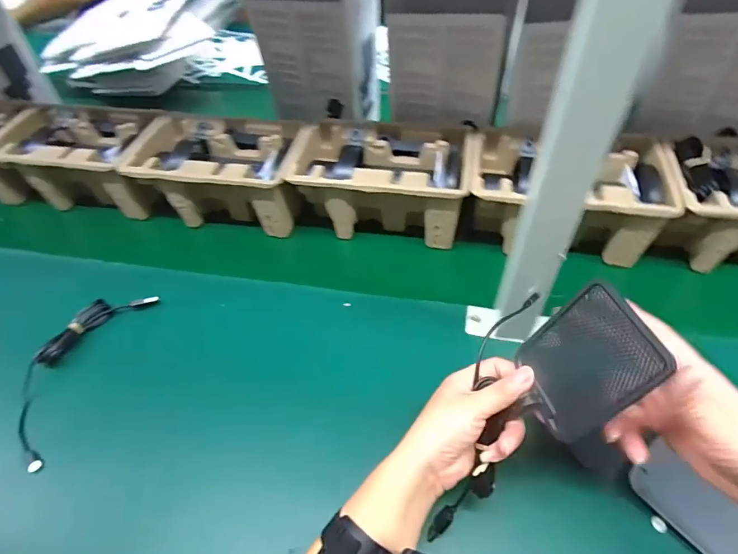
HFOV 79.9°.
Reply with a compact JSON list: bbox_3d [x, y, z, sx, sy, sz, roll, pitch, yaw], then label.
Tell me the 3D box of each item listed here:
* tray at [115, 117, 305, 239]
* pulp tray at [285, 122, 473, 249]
[{"bbox_3d":[-0.207,-0.146,0.638,0.223,0.106,0.147,5,49,10],"label":"tray"},{"bbox_3d":[0.018,-0.128,0.606,0.230,0.105,0.140,4,48,10],"label":"pulp tray"}]

